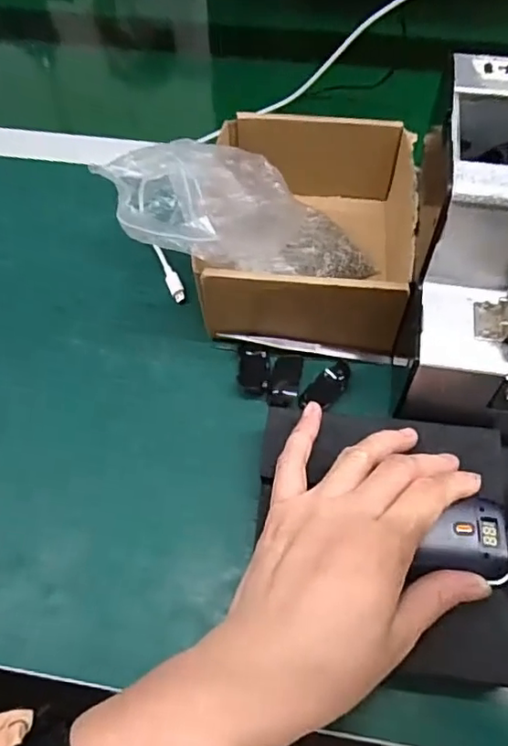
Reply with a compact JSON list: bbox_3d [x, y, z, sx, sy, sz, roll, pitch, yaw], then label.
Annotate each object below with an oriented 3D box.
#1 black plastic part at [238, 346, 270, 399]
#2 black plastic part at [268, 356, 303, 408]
[{"bbox_3d":[0.000,-0.001,0.397,0.021,0.005,0.037,3,56,3],"label":"black plastic part"},{"bbox_3d":[0.022,0.005,0.396,0.019,0.010,0.039,8,57,7],"label":"black plastic part"}]

